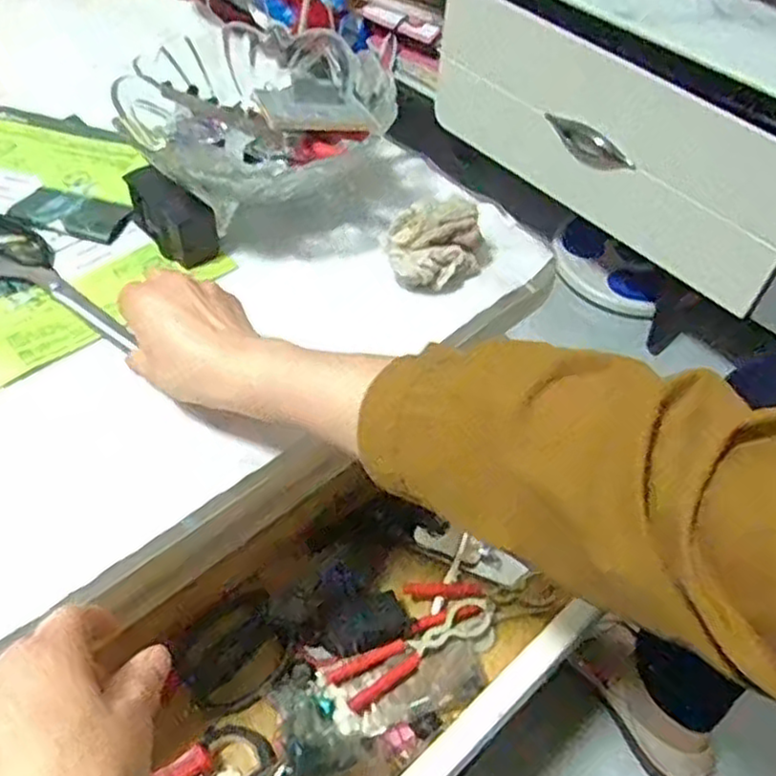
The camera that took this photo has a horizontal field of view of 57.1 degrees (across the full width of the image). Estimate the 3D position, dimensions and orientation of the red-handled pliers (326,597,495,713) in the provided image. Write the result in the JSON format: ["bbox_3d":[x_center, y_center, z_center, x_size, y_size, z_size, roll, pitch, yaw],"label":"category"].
[{"bbox_3d":[0.027,0.235,0.649,0.159,0.019,0.039,-25,57,-20],"label":"red-handled pliers"}]

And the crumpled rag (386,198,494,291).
[{"bbox_3d":[0.041,-0.115,0.572,0.085,0.046,0.067,6,52,2],"label":"crumpled rag"}]

